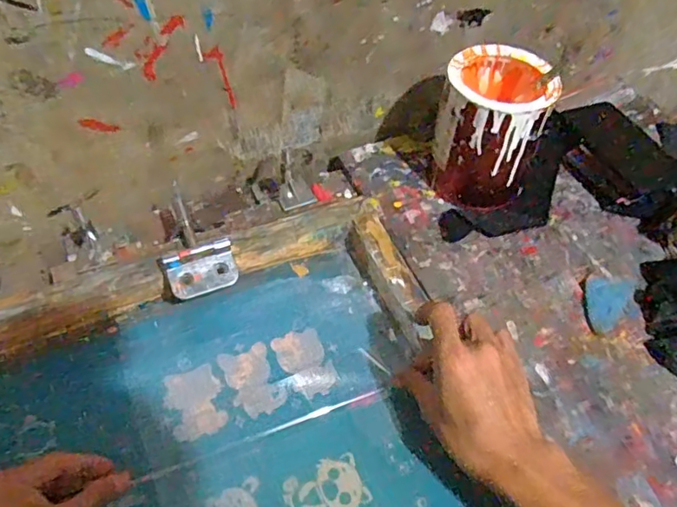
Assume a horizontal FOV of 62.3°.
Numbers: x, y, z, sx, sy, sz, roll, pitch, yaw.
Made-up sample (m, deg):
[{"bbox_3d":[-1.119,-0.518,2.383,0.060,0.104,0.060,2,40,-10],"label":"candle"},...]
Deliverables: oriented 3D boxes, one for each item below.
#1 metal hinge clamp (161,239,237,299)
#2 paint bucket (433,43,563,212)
[{"bbox_3d":[-0.121,0.015,0.496,0.058,0.017,0.041,-20,91,-21],"label":"metal hinge clamp"},{"bbox_3d":[0.159,-0.130,0.594,0.103,0.138,0.109,9,52,4],"label":"paint bucket"}]

